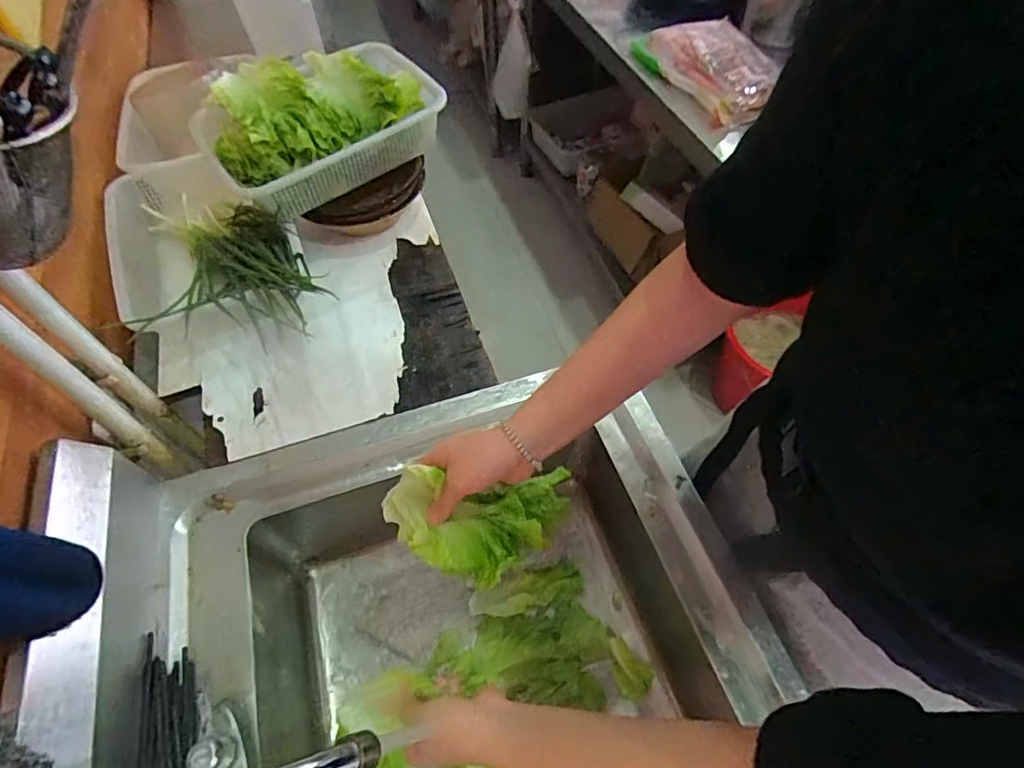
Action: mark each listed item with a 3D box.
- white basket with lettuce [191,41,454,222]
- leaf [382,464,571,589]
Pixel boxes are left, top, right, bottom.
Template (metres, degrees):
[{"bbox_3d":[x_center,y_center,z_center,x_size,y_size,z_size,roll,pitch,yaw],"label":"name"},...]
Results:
[{"bbox_3d":[-0.248,-0.353,0.707,0.289,0.102,0.206,-33,63,-19],"label":"white basket with lettuce"},{"bbox_3d":[-0.023,0.127,0.484,0.162,0.095,0.080,-8,57,-4],"label":"leaf"}]

